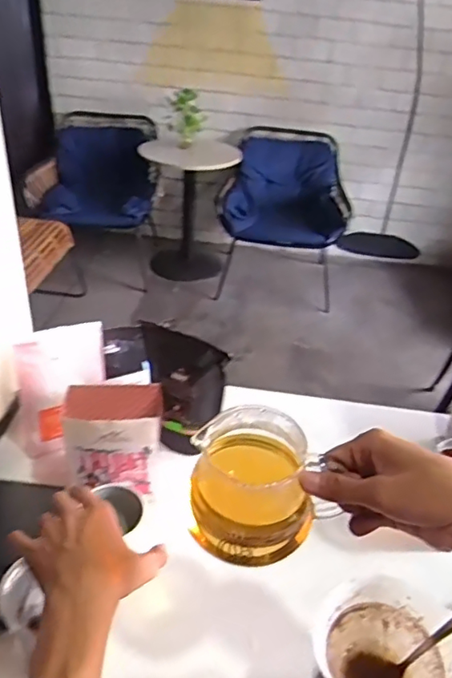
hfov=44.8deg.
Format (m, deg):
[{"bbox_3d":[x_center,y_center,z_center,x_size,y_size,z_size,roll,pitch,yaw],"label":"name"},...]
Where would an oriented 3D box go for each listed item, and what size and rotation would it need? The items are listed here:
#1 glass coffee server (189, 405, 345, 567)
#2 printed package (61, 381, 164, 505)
[{"bbox_3d":[0.024,0.111,0.426,0.104,0.080,0.084,1,34,-5],"label":"glass coffee server"},{"bbox_3d":[-0.140,0.126,0.696,0.115,0.123,0.074,3,34,-2],"label":"printed package"}]

